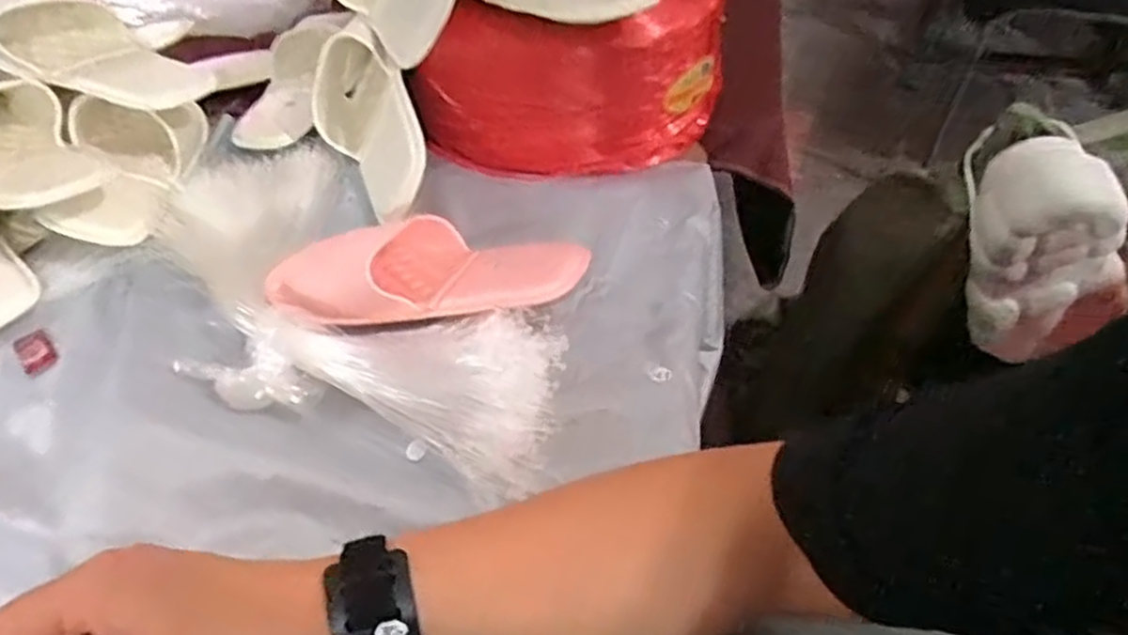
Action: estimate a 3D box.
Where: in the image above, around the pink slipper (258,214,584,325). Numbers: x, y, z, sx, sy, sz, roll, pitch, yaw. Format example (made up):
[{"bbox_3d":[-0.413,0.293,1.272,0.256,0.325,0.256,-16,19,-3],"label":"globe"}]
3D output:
[{"bbox_3d":[-0.097,-0.034,0.537,0.223,0.048,0.105,1,48,6],"label":"pink slipper"}]

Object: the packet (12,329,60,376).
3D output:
[{"bbox_3d":[-0.380,0.024,0.540,0.023,0.006,0.039,-36,54,-25],"label":"packet"}]

